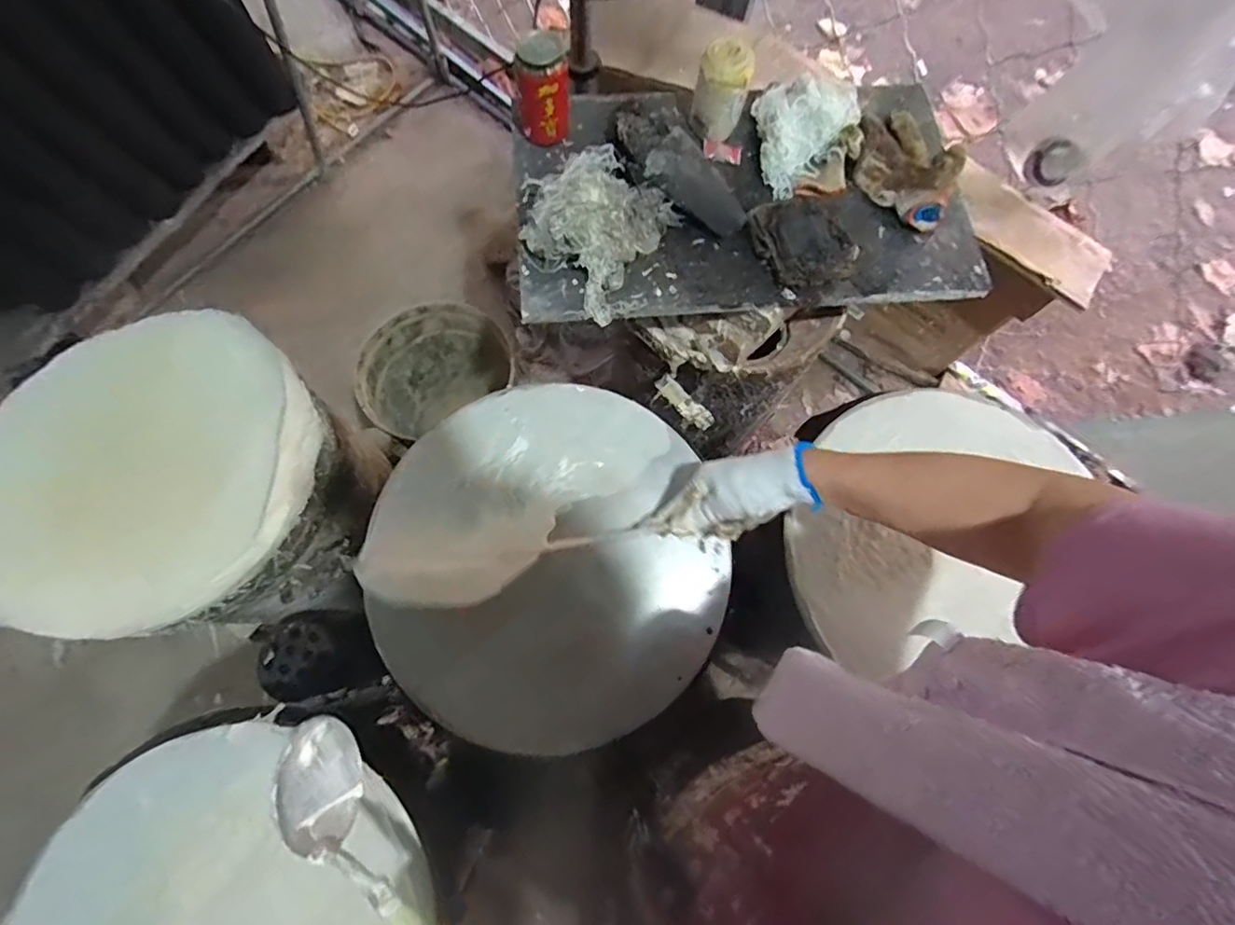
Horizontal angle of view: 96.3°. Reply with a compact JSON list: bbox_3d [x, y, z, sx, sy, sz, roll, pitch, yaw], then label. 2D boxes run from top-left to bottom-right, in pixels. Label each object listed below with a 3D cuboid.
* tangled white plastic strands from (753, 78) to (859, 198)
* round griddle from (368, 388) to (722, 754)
[{"bbox_3d":[0.240,-0.441,0.735,0.136,0.058,0.172,22,75,4],"label":"tangled white plastic strands"},{"bbox_3d":[-0.068,0.100,0.590,0.364,0.036,0.370,0,75,-2],"label":"round griddle"}]

